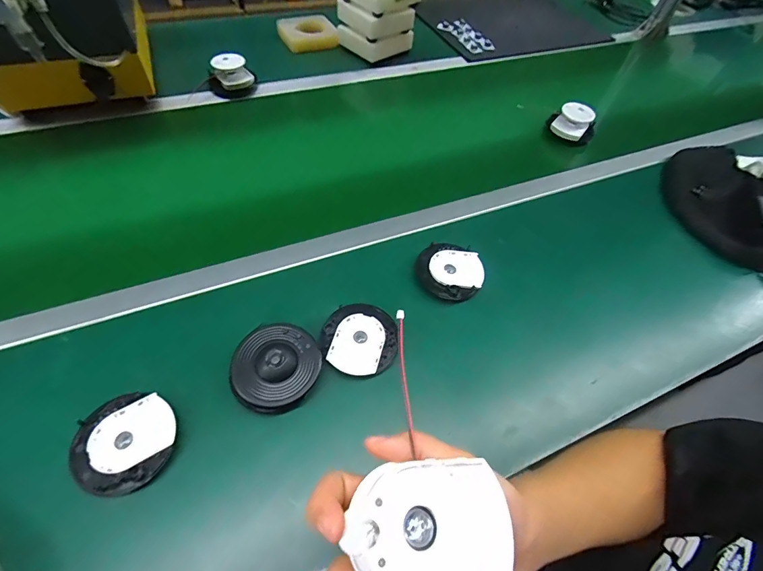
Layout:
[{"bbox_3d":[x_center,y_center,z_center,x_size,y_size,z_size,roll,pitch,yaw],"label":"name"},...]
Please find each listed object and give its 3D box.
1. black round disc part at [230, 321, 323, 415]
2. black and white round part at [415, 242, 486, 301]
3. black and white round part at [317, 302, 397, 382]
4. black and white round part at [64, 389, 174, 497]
[{"bbox_3d":[-0.117,0.089,0.422,0.087,0.027,0.097,29,59,14],"label":"black round disc part"},{"bbox_3d":[0.098,-0.019,0.540,0.092,0.026,0.092,2,56,-3],"label":"black and white round part"},{"bbox_3d":[-0.026,0.065,0.465,0.091,0.011,0.093,2,56,-3],"label":"black and white round part"},{"bbox_3d":[-0.261,0.159,0.384,0.089,0.016,0.094,33,59,16],"label":"black and white round part"}]

